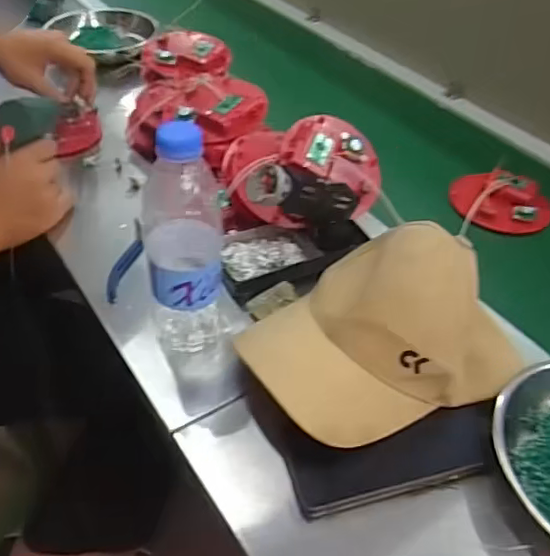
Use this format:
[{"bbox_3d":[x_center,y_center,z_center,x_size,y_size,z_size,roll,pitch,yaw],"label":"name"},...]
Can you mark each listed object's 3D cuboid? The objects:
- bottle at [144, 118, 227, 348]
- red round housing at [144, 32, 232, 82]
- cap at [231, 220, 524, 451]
[{"bbox_3d":[-0.076,-0.031,0.492,0.066,0.209,0.072,-1,41,-6],"label":"bottle"},{"bbox_3d":[-0.127,-0.313,0.838,0.113,0.044,0.124,2,41,-2],"label":"red round housing"},{"bbox_3d":[0.086,0.038,0.498,0.220,0.097,0.163,-19,46,-24],"label":"cap"}]

